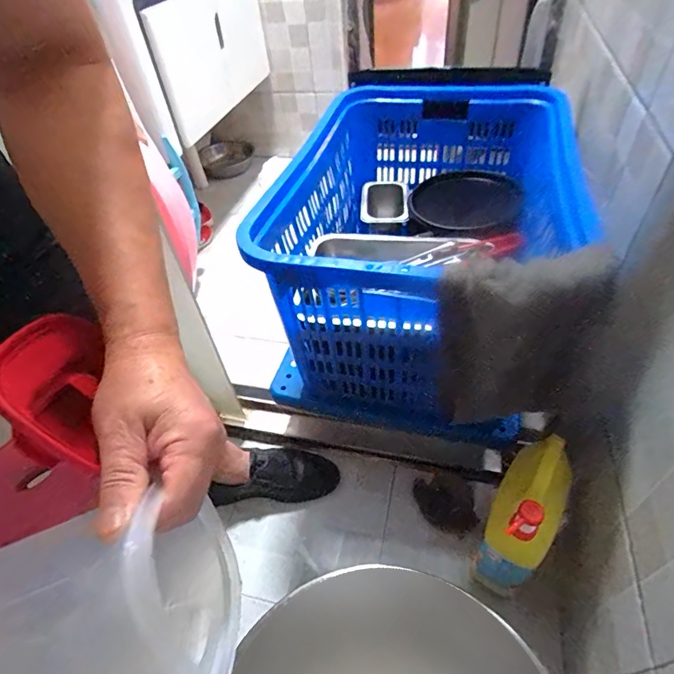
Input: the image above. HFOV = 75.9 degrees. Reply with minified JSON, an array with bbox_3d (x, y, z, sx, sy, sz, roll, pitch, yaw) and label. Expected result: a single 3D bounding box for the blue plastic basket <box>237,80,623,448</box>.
[{"bbox_3d":[0.150,-0.192,0.841,0.415,0.380,0.639,9,48,15],"label":"blue plastic basket"}]

